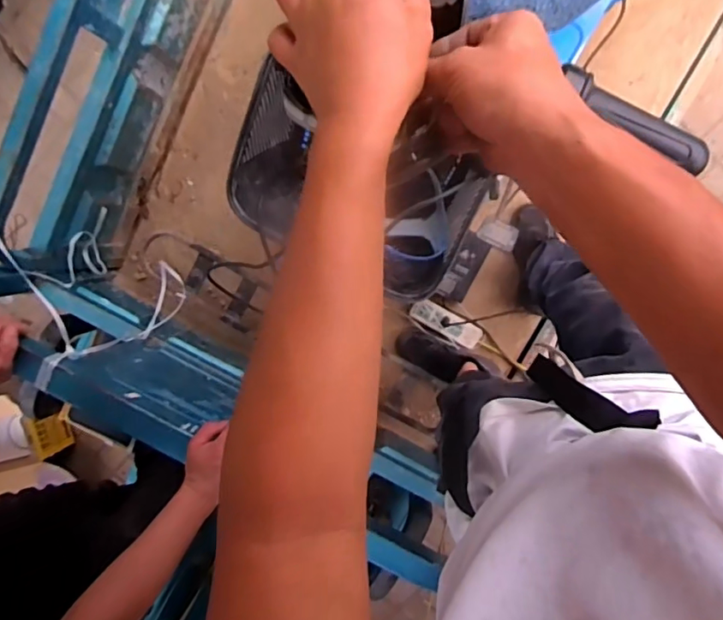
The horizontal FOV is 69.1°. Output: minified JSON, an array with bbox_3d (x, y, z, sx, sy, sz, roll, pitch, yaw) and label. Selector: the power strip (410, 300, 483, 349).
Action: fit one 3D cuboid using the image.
[{"bbox_3d":[0.218,0.034,1.337,0.190,0.033,0.059,29,97,0],"label":"power strip"}]

